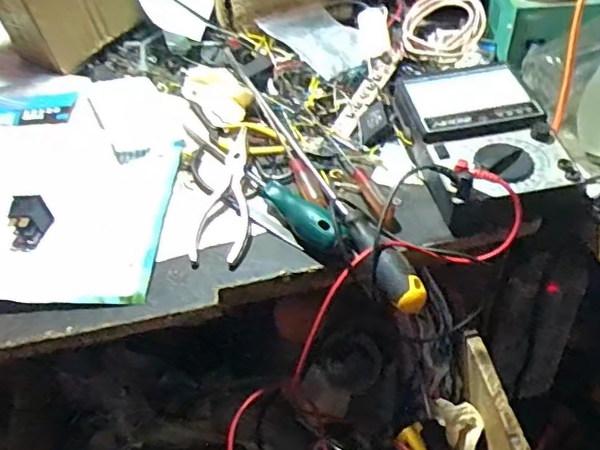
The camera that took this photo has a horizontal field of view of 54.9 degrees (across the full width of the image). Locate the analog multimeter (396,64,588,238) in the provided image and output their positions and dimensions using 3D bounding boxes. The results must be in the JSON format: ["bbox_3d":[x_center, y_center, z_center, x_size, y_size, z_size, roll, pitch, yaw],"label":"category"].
[{"bbox_3d":[0.154,-0.066,0.500,0.118,0.053,0.192,-5,44,-1],"label":"analog multimeter"}]

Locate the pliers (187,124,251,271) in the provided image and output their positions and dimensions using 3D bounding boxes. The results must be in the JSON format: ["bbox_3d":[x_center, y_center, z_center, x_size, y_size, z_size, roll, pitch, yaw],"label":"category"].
[{"bbox_3d":[-0.061,-0.029,0.506,0.046,0.017,0.157,1,44,5],"label":"pliers"}]

